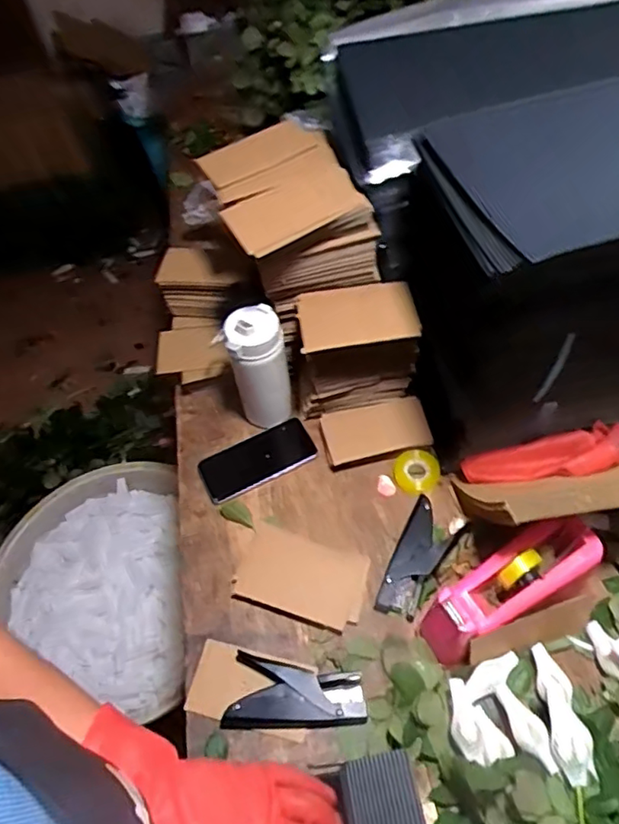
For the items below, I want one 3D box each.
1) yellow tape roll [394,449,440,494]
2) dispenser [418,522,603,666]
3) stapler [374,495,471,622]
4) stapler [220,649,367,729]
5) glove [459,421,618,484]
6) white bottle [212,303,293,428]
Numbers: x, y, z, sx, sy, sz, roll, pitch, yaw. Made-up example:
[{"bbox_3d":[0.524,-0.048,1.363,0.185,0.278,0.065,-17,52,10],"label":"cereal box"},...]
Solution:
[{"bbox_3d":[0.144,0.080,0.794,0.059,0.010,0.059,7,81,18],"label":"yellow tape roll"},{"bbox_3d":[0.211,0.188,0.636,0.208,0.085,0.071,-34,58,-3],"label":"dispenser"},{"bbox_3d":[0.129,0.180,0.721,0.064,0.032,0.144,29,62,23],"label":"stapler"},{"bbox_3d":[-0.015,0.306,0.650,0.149,0.020,0.073,0,55,5],"label":"stapler"},{"bbox_3d":[0.298,0.060,0.726,0.206,0.040,0.064,-11,55,-2],"label":"glove"},{"bbox_3d":[-0.072,-0.054,0.807,0.083,0.192,0.078,-8,55,0],"label":"white bottle"}]

